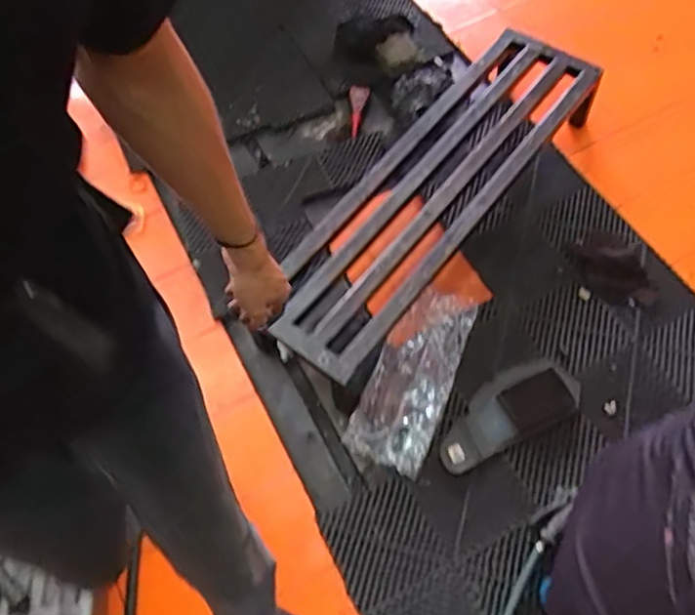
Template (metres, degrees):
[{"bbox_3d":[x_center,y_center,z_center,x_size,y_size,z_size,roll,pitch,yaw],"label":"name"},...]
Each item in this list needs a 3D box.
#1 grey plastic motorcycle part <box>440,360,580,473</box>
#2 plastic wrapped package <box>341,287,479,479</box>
[{"bbox_3d":[0.322,0.216,1.353,0.307,0.045,0.135,-24,62,-10],"label":"grey plastic motorcycle part"},{"bbox_3d":[0.145,0.146,1.414,0.175,0.046,0.405,20,64,15],"label":"plastic wrapped package"}]

